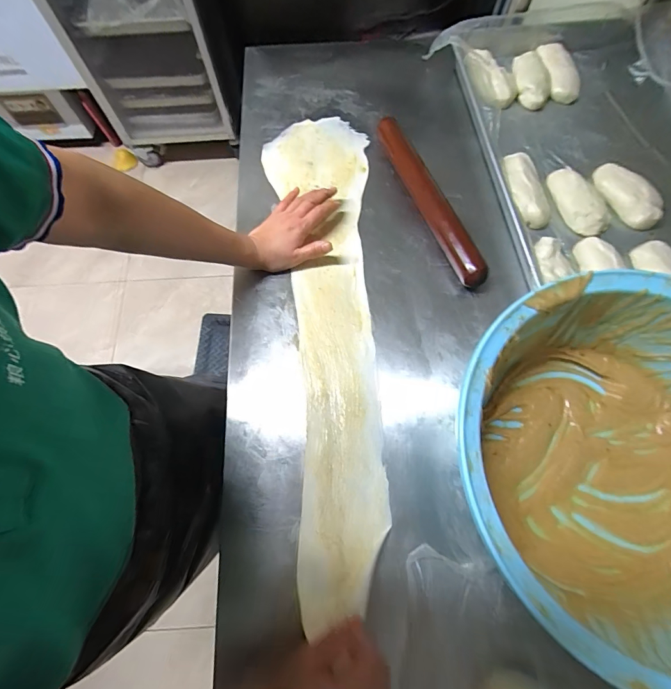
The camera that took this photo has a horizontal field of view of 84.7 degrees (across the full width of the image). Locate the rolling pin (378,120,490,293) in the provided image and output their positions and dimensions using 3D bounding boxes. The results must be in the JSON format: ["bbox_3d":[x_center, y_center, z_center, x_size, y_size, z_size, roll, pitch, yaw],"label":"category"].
[{"bbox_3d":[0.143,-0.225,0.559,0.037,0.036,0.315,-20,69,-5],"label":"rolling pin"}]

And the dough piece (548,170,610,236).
[{"bbox_3d":[0.357,-0.214,0.549,0.052,0.032,0.114,-27,70,-7],"label":"dough piece"}]

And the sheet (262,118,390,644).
[{"bbox_3d":[-0.018,-0.053,0.525,0.152,0.015,0.718,-4,68,1],"label":"sheet"}]

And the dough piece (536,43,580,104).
[{"bbox_3d":[0.386,-0.474,0.636,0.065,0.033,0.110,1,69,3],"label":"dough piece"}]

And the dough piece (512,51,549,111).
[{"bbox_3d":[0.330,-0.460,0.634,0.054,0.035,0.109,1,69,3],"label":"dough piece"}]

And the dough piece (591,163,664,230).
[{"bbox_3d":[0.437,-0.227,0.549,0.055,0.037,0.126,-21,70,-5],"label":"dough piece"}]

